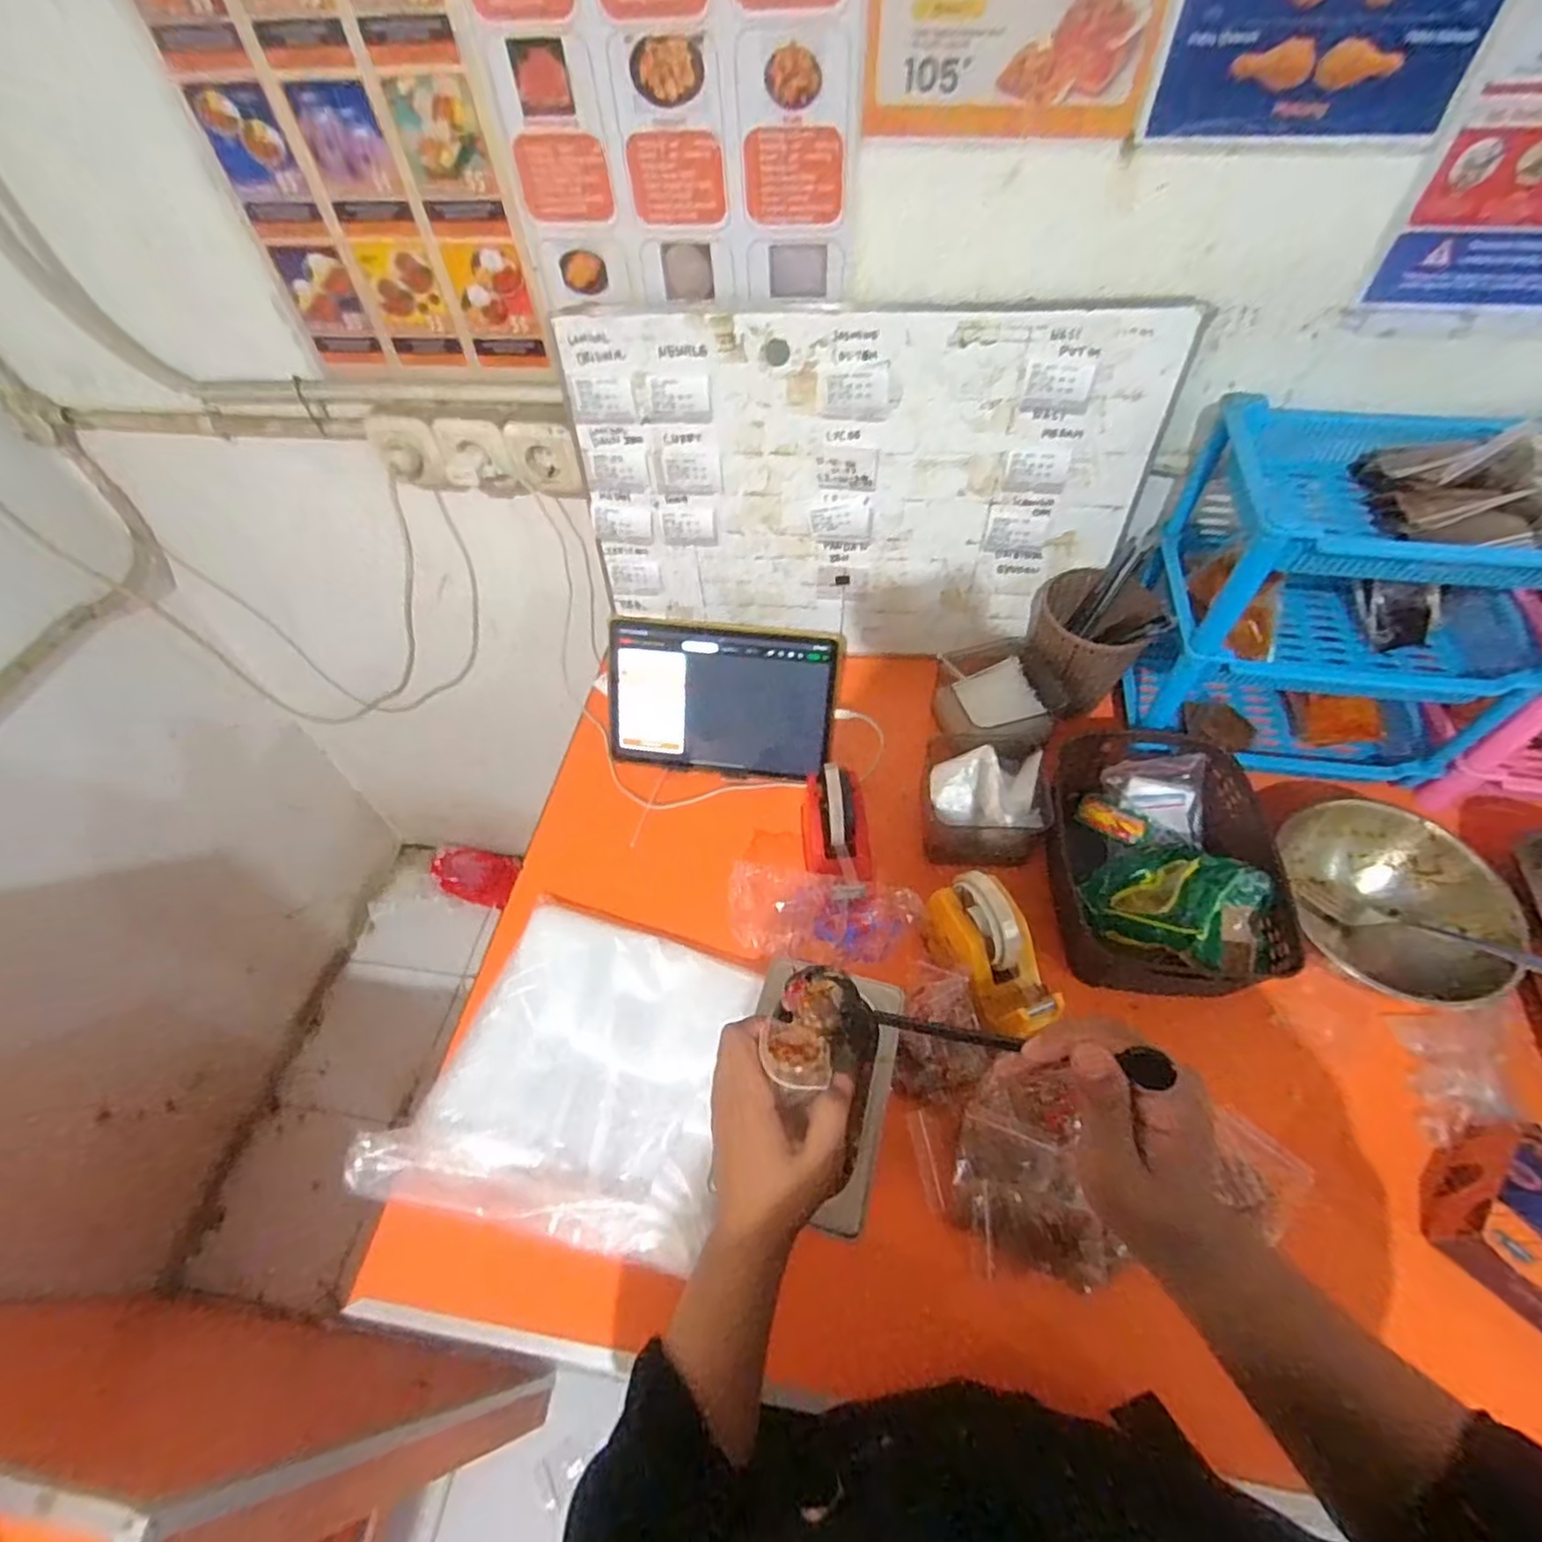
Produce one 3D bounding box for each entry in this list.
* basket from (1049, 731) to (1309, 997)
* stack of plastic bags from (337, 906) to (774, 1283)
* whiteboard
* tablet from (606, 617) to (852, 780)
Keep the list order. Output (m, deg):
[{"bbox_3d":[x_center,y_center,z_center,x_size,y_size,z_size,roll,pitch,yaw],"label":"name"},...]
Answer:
[{"bbox_3d":[0.371,0.075,0.682,0.189,0.096,0.261,0,54,3],"label":"basket"},{"bbox_3d":[-0.165,0.254,0.627,0.273,0.032,0.261,9,55,9],"label":"stack of plastic bags"},{"bbox_3d":[0.092,-0.291,0.768,0.584,0.362,0.021,3,48,6],"label":"whiteboard"},{"bbox_3d":[-0.056,-0.078,0.787,0.256,0.166,0.012,8,20,8],"label":"tablet"}]

